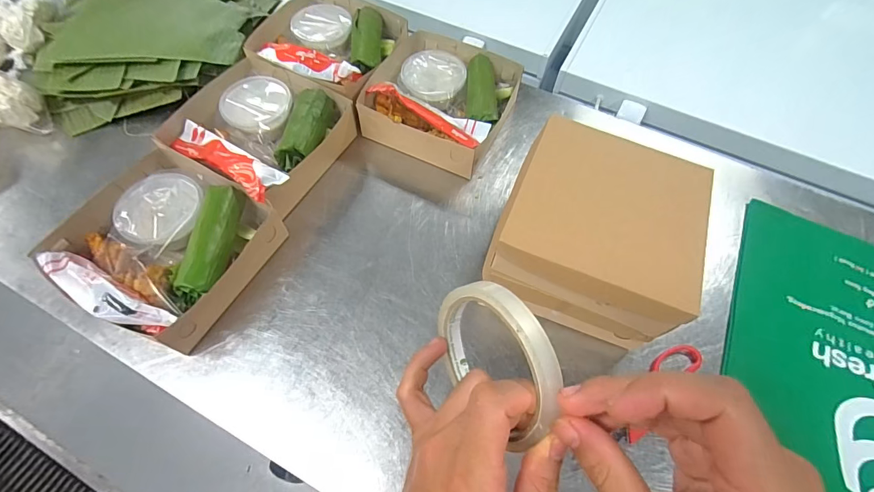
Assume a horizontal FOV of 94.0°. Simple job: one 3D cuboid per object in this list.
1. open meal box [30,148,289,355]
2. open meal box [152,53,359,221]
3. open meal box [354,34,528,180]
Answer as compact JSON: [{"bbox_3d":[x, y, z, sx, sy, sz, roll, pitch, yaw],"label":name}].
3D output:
[{"bbox_3d":[-0.343,-0.002,0.522,0.215,0.079,0.209,27,65,12],"label":"open meal box"},{"bbox_3d":[-0.264,-0.170,0.616,0.221,0.086,0.217,25,63,12],"label":"open meal box"},{"bbox_3d":[0.010,-0.237,0.667,0.218,0.082,0.239,20,64,9],"label":"open meal box"}]

